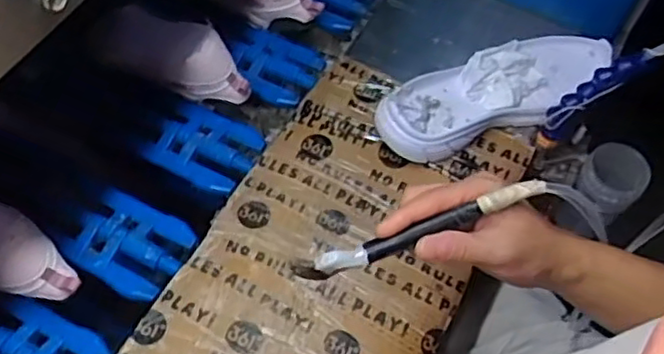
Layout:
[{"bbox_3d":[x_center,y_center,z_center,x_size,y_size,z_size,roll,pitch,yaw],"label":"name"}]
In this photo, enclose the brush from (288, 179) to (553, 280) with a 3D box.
[{"bbox_3d":[0.061,0.037,0.460,0.180,0.015,0.013,-21,62,-2],"label":"brush"}]

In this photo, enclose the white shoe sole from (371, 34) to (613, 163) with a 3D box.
[{"bbox_3d":[0.185,-0.096,0.740,0.287,0.028,0.093,-19,77,-19],"label":"white shoe sole"}]

